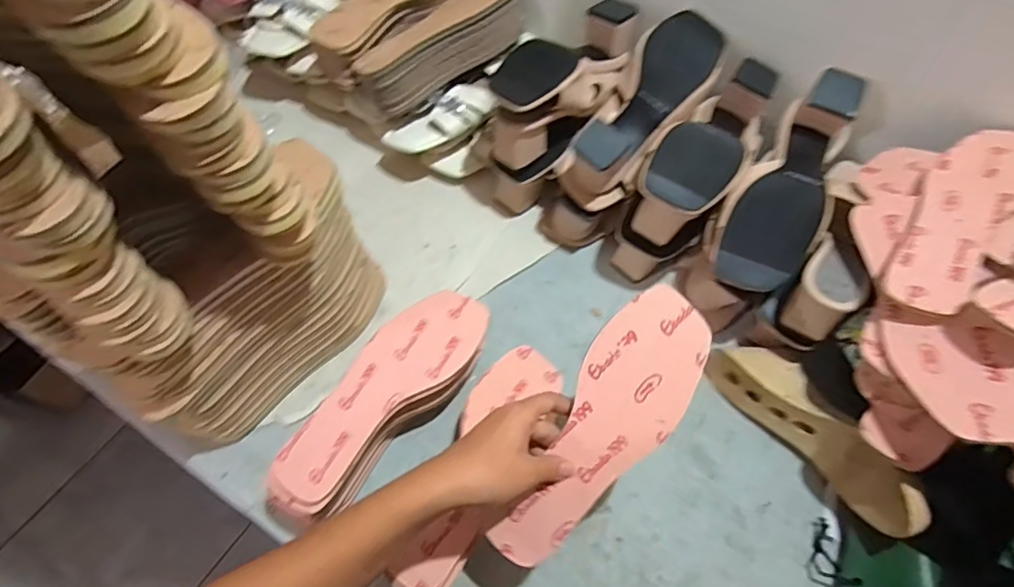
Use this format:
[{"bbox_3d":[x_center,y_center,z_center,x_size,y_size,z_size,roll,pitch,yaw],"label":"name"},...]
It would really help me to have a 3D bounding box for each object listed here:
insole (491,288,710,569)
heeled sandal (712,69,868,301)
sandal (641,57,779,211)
[{"bbox_3d":[0.077,0.110,0.427,0.080,0.006,0.241,29,91,6],"label":"insole"},{"bbox_3d":[0.294,-0.112,0.570,0.094,0.070,0.242,29,81,12],"label":"heeled sandal"},{"bbox_3d":[0.229,-0.161,0.599,0.085,0.069,0.233,36,67,15],"label":"sandal"}]

